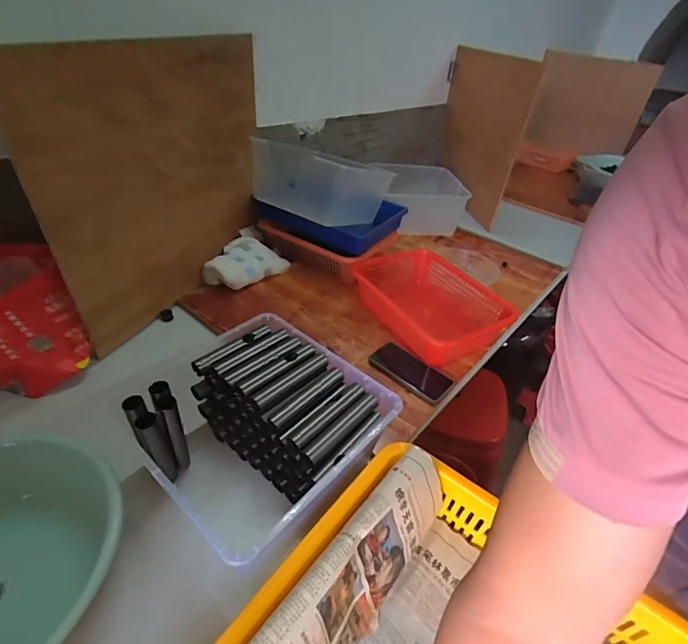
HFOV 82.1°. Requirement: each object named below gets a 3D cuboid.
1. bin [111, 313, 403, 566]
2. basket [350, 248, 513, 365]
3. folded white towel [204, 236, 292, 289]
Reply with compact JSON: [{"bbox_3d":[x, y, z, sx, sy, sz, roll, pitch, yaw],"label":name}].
[{"bbox_3d":[-0.122,0.165,0.595,0.298,0.153,0.309,-27,49,-36],"label":"bin"},{"bbox_3d":[0.211,-0.050,0.922,0.256,0.096,0.327,-16,43,-28],"label":"basket"},{"bbox_3d":[-0.245,-0.150,0.993,0.101,0.070,0.207,33,44,30],"label":"folded white towel"}]

